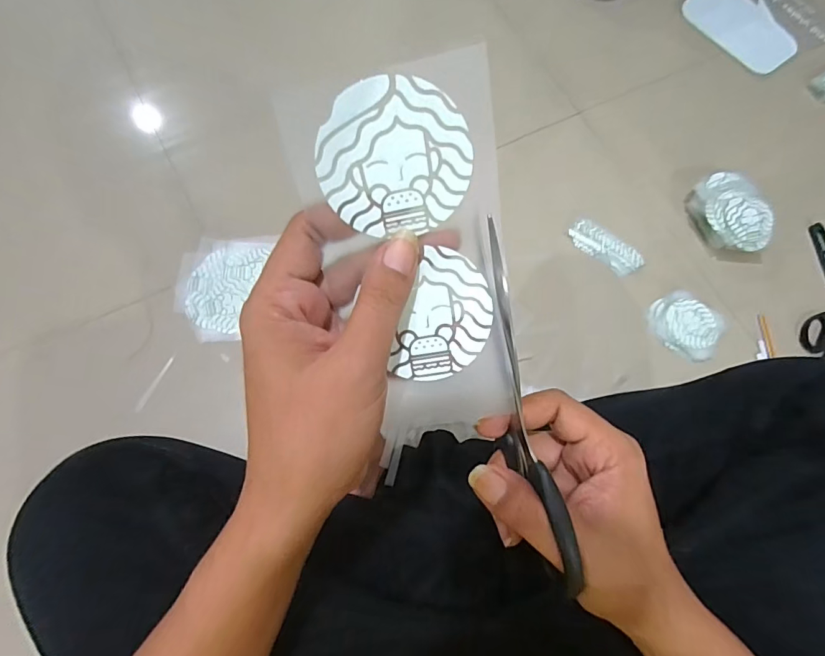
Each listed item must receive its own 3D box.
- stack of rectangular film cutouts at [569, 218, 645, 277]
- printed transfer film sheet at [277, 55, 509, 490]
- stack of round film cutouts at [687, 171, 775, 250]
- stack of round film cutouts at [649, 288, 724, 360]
[{"bbox_3d":[0.280,-0.118,0.661,0.109,0.010,0.049,39,73,8],"label":"stack of rectangular film cutouts"},{"bbox_3d":[0.005,-0.024,0.221,0.086,0.020,0.178,-15,108,-5],"label":"printed transfer film sheet"},{"bbox_3d":[0.465,-0.164,0.674,0.095,0.052,0.127,-25,76,-12],"label":"stack of round film cutouts"},{"bbox_3d":[0.381,-0.007,0.636,0.097,0.015,0.090,34,73,6],"label":"stack of round film cutouts"}]

